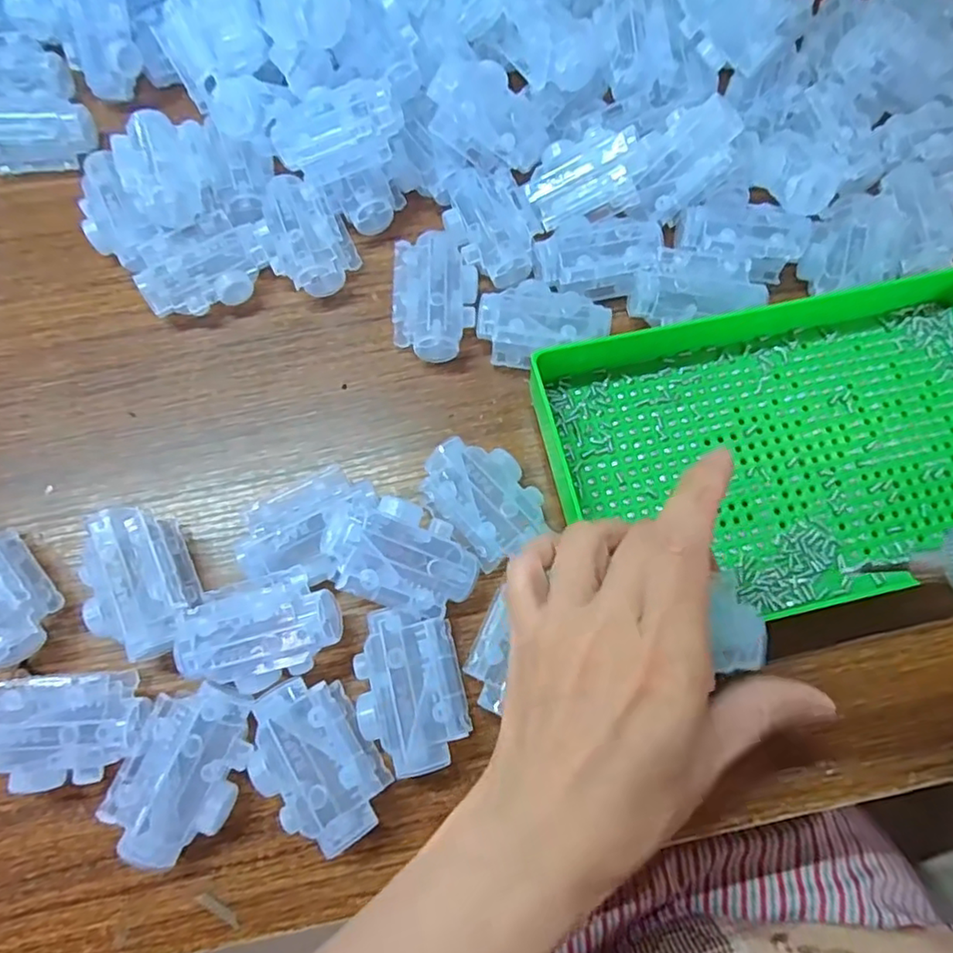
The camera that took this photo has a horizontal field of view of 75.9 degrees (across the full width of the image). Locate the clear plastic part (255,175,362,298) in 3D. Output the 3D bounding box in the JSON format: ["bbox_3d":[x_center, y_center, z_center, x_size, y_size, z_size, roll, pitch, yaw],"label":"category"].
[{"bbox_3d":[-0.097,-0.136,0.346,0.047,0.030,0.069,-26,75,-9],"label":"clear plastic part"}]

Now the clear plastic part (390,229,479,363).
[{"bbox_3d":[-0.022,-0.099,0.336,0.044,0.028,0.068,1,72,0],"label":"clear plastic part"}]

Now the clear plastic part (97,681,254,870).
[{"bbox_3d":[-0.122,0.125,0.260,0.043,0.028,0.067,21,74,6],"label":"clear plastic part"}]

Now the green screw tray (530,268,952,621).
[{"bbox_3d":[0.166,-0.018,0.307,0.253,0.031,0.155,-14,73,-5],"label":"green screw tray"}]

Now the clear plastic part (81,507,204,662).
[{"bbox_3d":[-0.157,0.049,0.285,0.042,0.030,0.070,-25,74,-8],"label":"clear plastic part"}]

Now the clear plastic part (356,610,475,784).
[{"bbox_3d":[-0.029,0.095,0.273,0.045,0.028,0.067,-11,73,-4],"label":"clear plastic part"}]

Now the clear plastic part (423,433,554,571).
[{"bbox_3d":[0.003,0.011,0.301,0.046,0.028,0.062,-36,76,-11],"label":"clear plastic part"}]

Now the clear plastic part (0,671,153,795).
[{"bbox_3d":[-0.176,0.109,0.264,0.069,0.028,0.045,-3,73,-2],"label":"clear plastic part"}]

